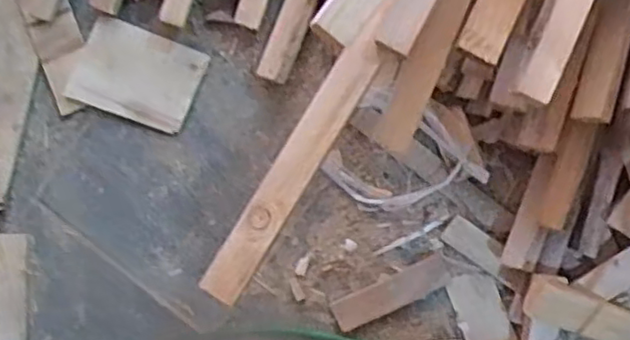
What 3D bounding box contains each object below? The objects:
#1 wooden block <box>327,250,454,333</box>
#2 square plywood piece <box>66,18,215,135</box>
[{"bbox_3d":[0.094,0.150,0.822,0.147,0.015,0.039,-27,83,4],"label":"wooden block"},{"bbox_3d":[-0.230,-0.123,0.872,0.157,0.006,0.112,22,89,8],"label":"square plywood piece"}]

